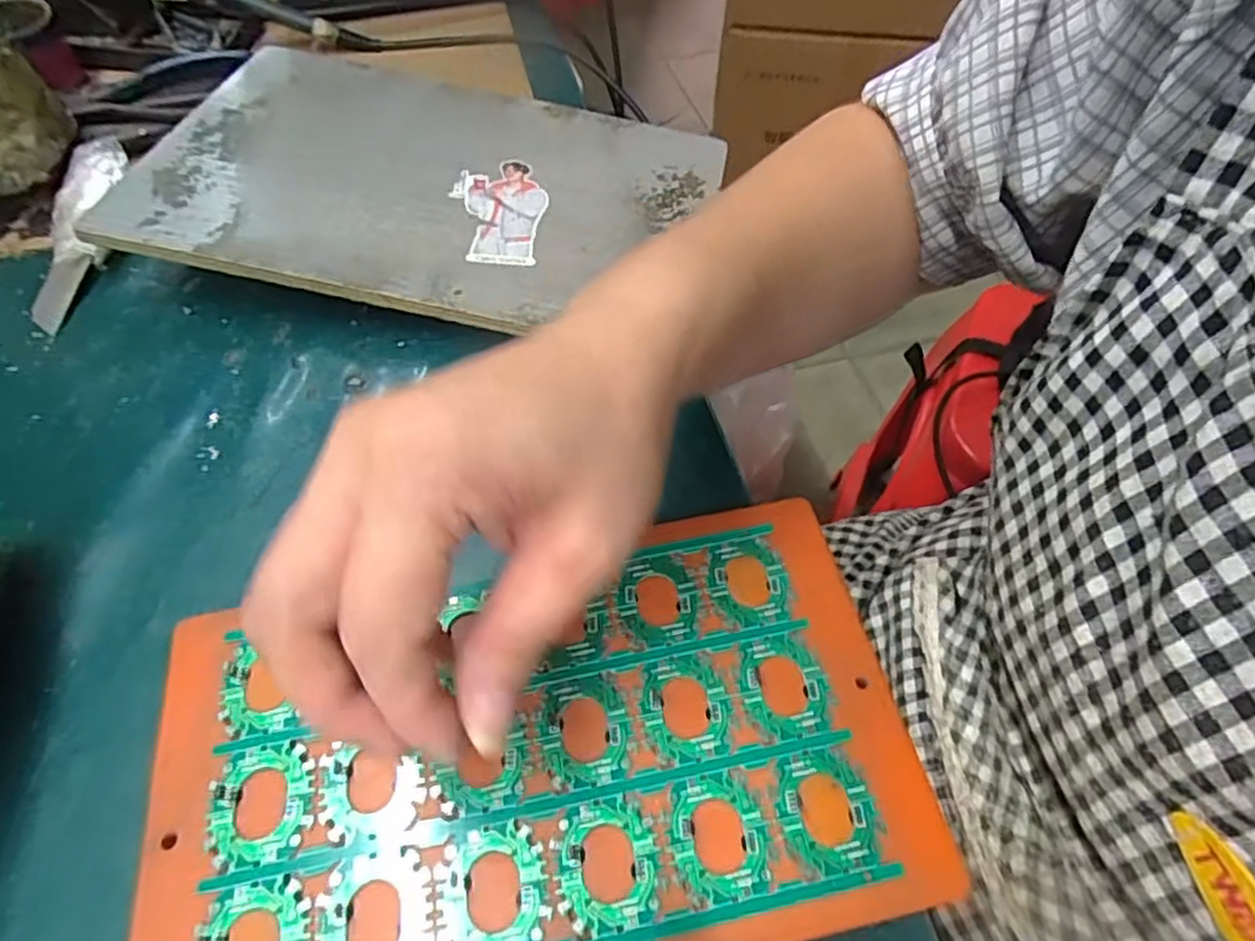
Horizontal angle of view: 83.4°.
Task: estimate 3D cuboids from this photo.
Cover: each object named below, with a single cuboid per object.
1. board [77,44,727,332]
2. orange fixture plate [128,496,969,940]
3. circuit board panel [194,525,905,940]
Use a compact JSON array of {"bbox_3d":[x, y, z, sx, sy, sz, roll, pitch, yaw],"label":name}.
[{"bbox_3d":[-0.105,-0.162,0.387,0.283,0.008,0.199,13,54,1],"label":"board"},{"bbox_3d":[-0.031,0.091,0.231,0.238,0.015,0.133,-10,55,-7],"label":"orange fixture plate"},{"bbox_3d":[-0.030,0.090,0.228,0.200,0.010,0.117,-13,58,-5],"label":"circuit board panel"}]

